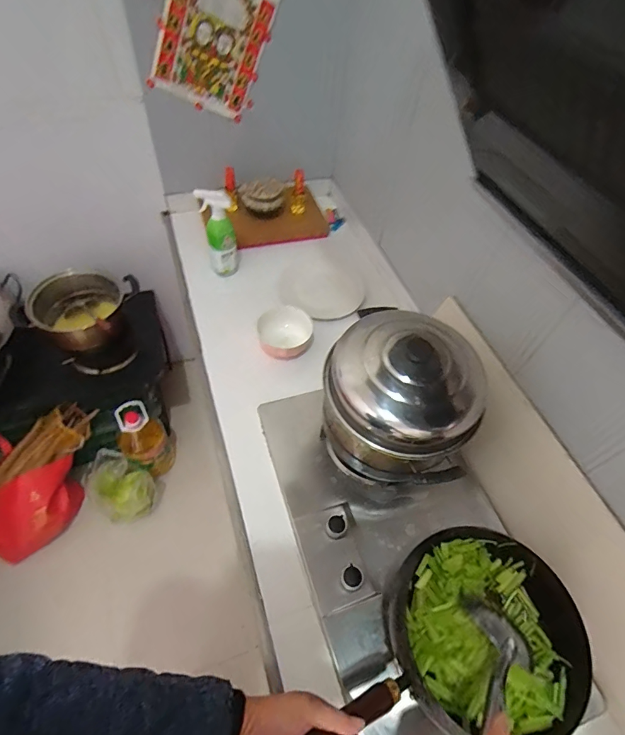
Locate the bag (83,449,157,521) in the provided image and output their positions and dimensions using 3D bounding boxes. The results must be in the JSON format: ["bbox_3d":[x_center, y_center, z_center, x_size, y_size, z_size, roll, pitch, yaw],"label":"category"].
[{"bbox_3d":[-0.701,0.438,1.499,0.246,0.170,0.184,31,57,17],"label":"bag"}]

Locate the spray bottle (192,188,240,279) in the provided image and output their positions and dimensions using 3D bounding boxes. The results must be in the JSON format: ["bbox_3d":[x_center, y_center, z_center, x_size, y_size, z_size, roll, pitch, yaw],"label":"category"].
[{"bbox_3d":[-0.256,-0.360,1.137,0.086,0.255,0.072,-19,58,-18],"label":"spray bottle"}]

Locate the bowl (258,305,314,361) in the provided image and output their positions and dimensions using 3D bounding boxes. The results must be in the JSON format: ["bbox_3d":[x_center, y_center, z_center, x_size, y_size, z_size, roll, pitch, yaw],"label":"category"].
[{"bbox_3d":[-0.068,-0.082,1.034,0.139,0.079,0.138,2,54,-4],"label":"bowl"}]

